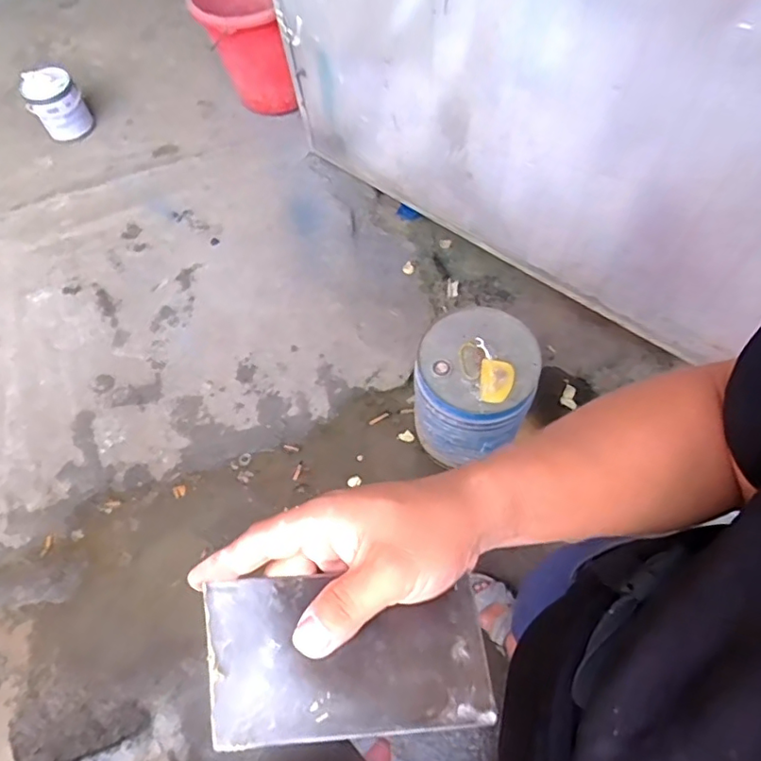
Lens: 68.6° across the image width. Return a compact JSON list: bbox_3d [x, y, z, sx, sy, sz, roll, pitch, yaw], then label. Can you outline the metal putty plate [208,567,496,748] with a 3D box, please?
[{"bbox_3d":[-0.016,0.131,0.270,0.133,0.006,0.071,0,50,-6],"label":"metal putty plate"}]

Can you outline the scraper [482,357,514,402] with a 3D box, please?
[{"bbox_3d":[0.242,-0.001,1.159,0.066,0.008,0.099,8,62,8],"label":"scraper"}]

